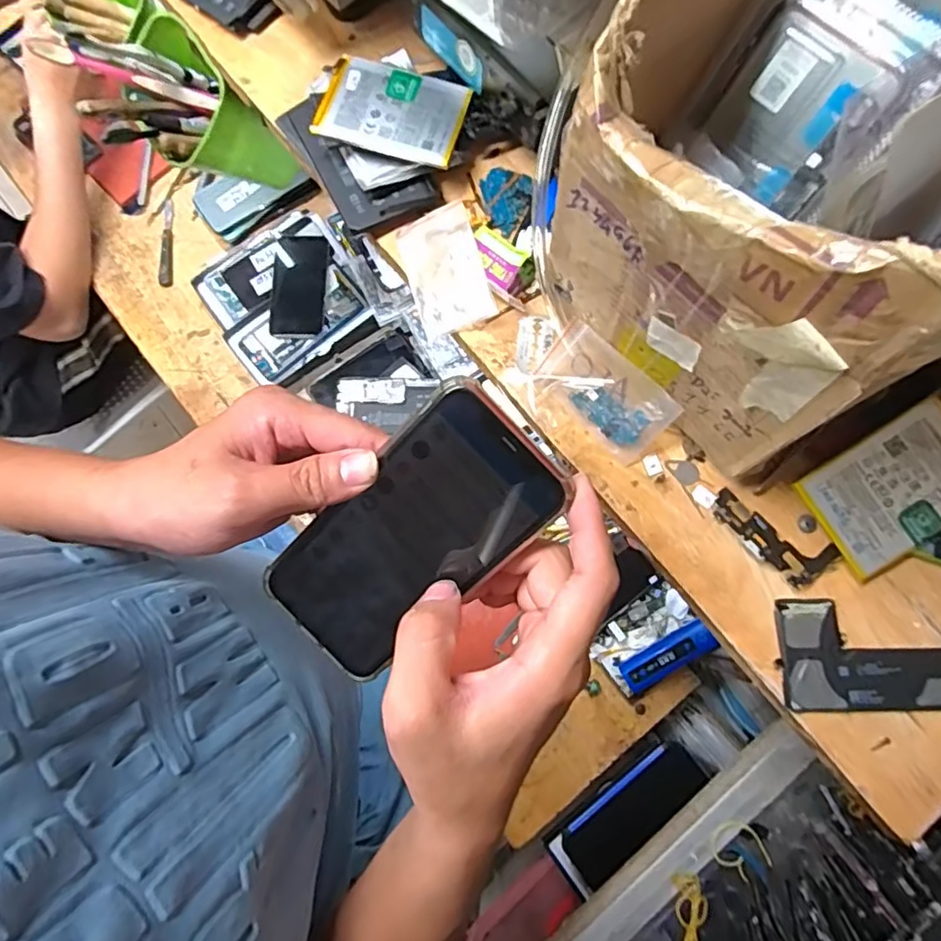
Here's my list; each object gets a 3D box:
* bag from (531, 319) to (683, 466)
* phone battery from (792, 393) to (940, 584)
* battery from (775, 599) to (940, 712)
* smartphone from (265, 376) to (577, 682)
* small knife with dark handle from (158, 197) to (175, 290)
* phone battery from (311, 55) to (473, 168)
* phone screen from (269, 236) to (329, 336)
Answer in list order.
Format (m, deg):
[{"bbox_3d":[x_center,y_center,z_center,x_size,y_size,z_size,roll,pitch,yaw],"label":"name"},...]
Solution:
[{"bbox_3d":[0.079,-0.045,0.355,0.078,0.004,0.046,44,125,6],"label":"bag"},{"bbox_3d":[0.243,0.009,0.338,0.095,0.006,0.067,-33,84,4],"label":"phone battery"},{"bbox_3d":[0.222,0.102,0.332,0.098,0.004,0.058,0,77,1],"label":"battery"},{"bbox_3d":[-0.031,0.033,0.279,0.150,0.009,0.074,-43,90,18],"label":"smartphone"},{"bbox_3d":[-0.434,-0.324,0.859,0.020,0.007,0.138,-3,77,0],"label":"small knife with dark handle"},{"bbox_3d":[-0.052,-0.236,0.396,0.094,0.008,0.058,13,81,0],"label":"phone battery"},{"bbox_3d":[-0.226,-0.243,0.794,0.076,0.008,0.139,6,83,9],"label":"phone screen"}]

